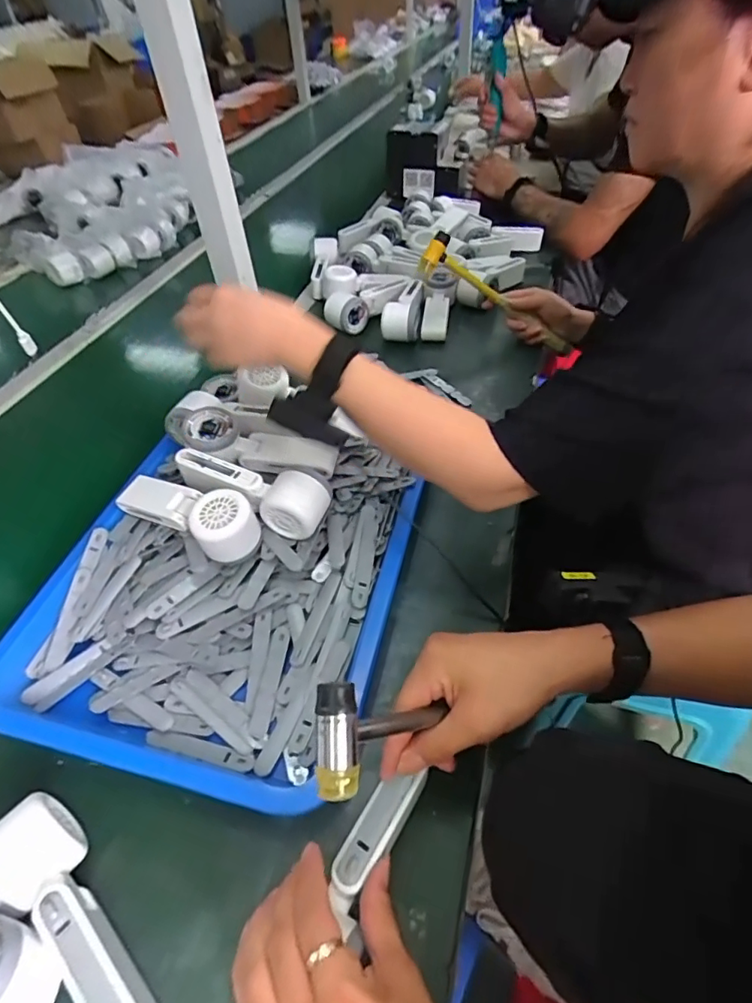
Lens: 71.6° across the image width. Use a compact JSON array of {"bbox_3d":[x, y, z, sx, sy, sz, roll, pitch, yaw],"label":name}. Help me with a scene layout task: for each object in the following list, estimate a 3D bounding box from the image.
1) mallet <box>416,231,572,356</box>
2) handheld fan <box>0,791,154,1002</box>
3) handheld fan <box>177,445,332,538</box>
[{"bbox_3d":[0.180,-0.296,0.777,0.259,0.070,0.043,34,54,-1],"label":"mallet"},{"bbox_3d":[-0.189,0.265,0.329,0.156,0.056,0.052,28,55,27],"label":"handheld fan"},{"bbox_3d":[-0.128,-0.008,0.528,0.170,0.060,0.051,16,50,18],"label":"handheld fan"}]

